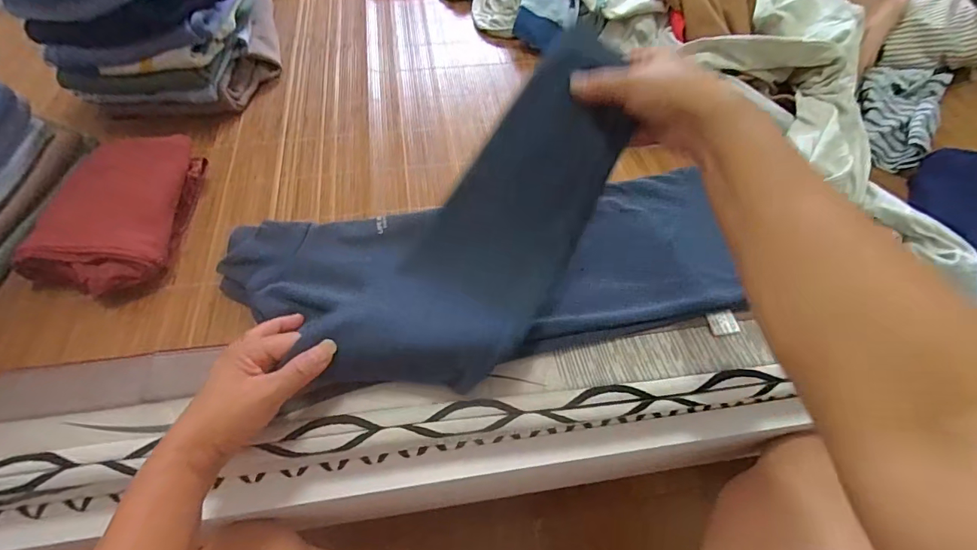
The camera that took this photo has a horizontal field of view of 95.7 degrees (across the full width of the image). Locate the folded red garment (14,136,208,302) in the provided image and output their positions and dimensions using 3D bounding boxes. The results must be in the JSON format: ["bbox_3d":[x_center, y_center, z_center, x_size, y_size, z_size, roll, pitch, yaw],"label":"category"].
[{"bbox_3d":[-0.393,-0.068,0.469,0.127,0.055,0.199,-3,57,-2],"label":"folded red garment"}]

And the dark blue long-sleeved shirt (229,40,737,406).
[{"bbox_3d":[-0.003,-0.029,0.392,0.484,0.143,0.210,-7,57,-4],"label":"dark blue long-sleeved shirt"}]

